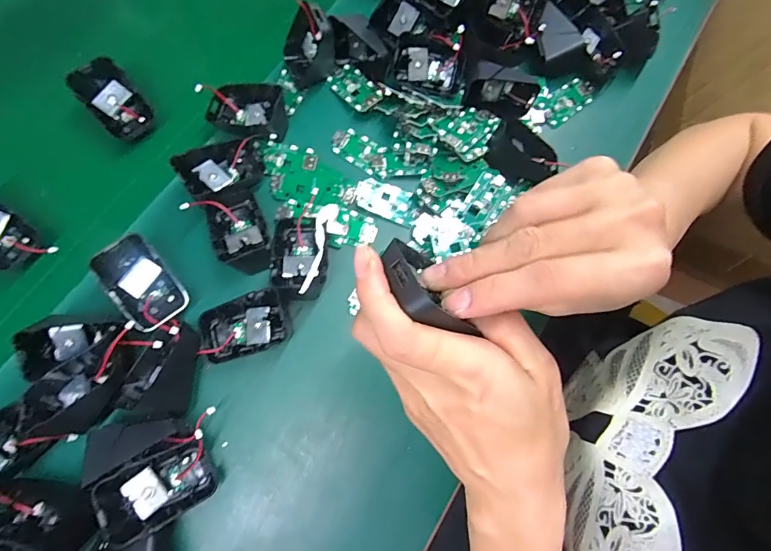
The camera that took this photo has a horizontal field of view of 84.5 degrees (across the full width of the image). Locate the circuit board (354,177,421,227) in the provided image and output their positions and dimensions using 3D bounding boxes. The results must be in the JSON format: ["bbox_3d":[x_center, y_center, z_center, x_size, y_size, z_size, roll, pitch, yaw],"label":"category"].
[{"bbox_3d":[0.002,-0.068,0.387,0.059,0.010,0.032,20,73,1],"label":"circuit board"}]

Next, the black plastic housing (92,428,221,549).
[{"bbox_3d":[-0.160,0.150,0.298,0.066,0.044,0.049,-30,79,-12],"label":"black plastic housing"}]

